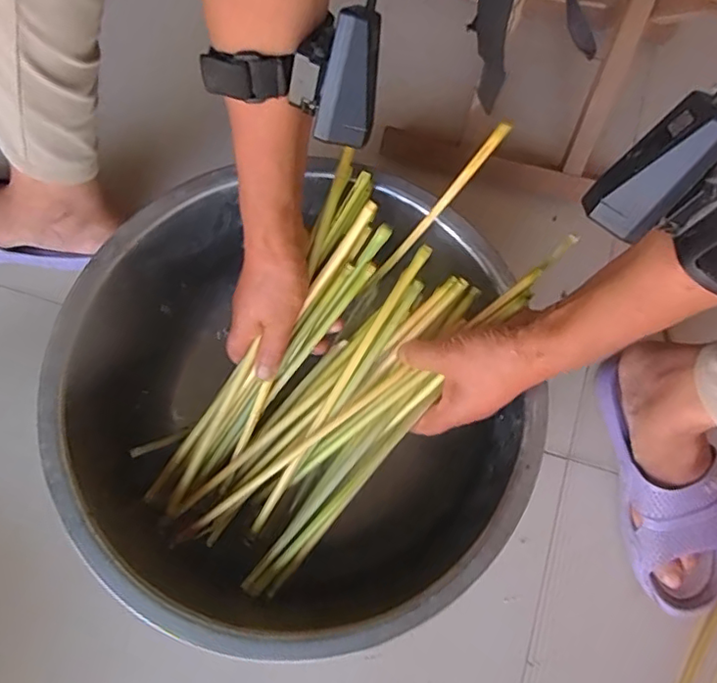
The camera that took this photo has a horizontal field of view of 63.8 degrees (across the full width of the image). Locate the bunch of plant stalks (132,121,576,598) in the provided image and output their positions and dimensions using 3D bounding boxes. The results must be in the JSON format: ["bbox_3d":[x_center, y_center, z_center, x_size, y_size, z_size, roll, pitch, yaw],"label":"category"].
[{"bbox_3d":[-0.026,0.022,0.454,0.162,0.077,0.373,39,103,9],"label":"bunch of plant stalks"}]

